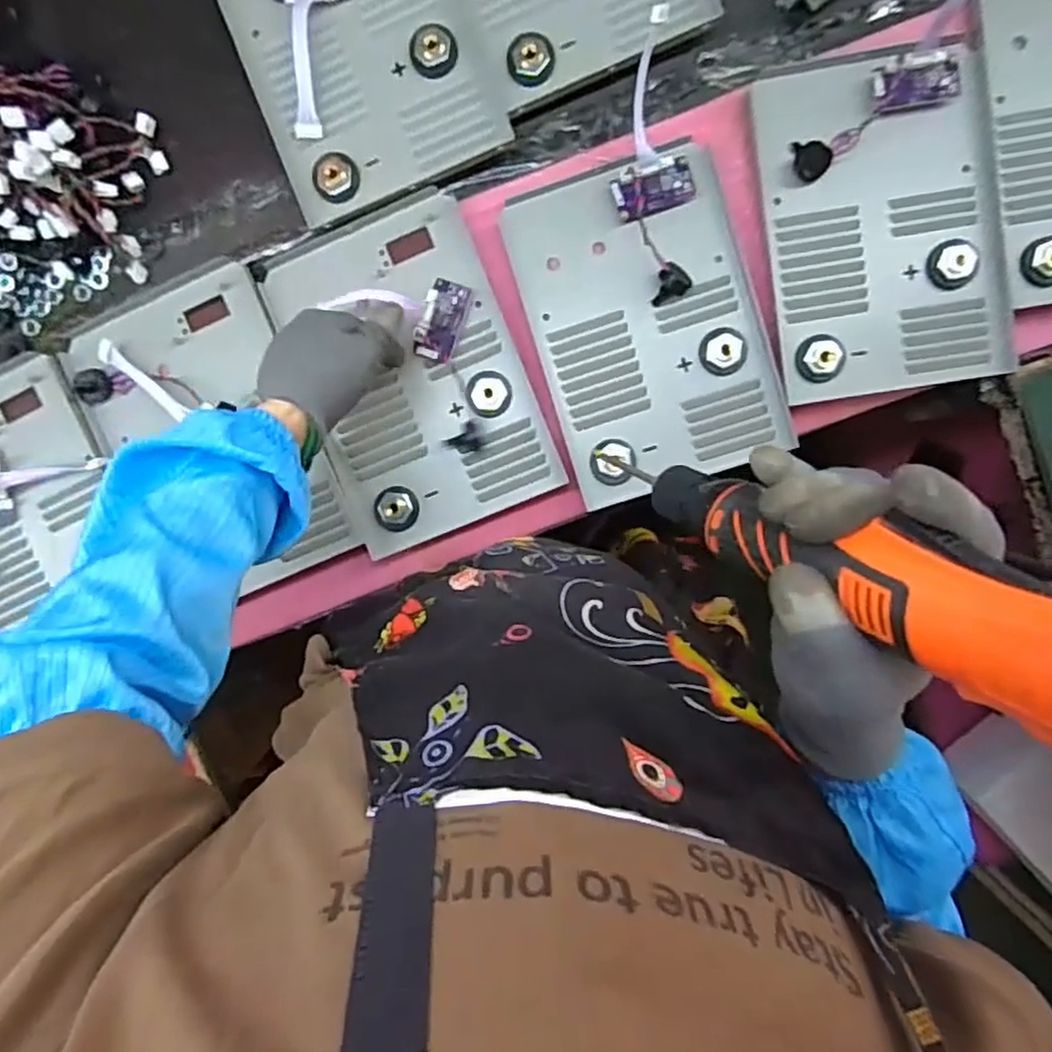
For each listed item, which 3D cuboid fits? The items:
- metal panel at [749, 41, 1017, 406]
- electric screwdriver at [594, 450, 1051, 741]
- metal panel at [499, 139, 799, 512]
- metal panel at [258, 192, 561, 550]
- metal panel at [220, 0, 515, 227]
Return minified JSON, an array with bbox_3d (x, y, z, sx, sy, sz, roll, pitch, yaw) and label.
[{"bbox_3d":[0.283,-0.235,0.549,0.171,0.017,0.248,-8,97,4],"label":"metal panel"},{"bbox_3d":[0.153,0.023,0.297,0.085,0.256,0.050,13,100,-35],"label":"electric screwdriver"},{"bbox_3d":[0.102,-0.162,0.568,0.180,0.020,0.252,-16,96,5],"label":"metal panel"},{"bbox_3d":[-0.098,-0.128,0.588,0.179,0.023,0.265,-22,96,6],"label":"metal panel"},{"bbox_3d":[-0.140,-0.398,0.553,0.180,0.021,0.253,-21,96,6],"label":"metal panel"}]

